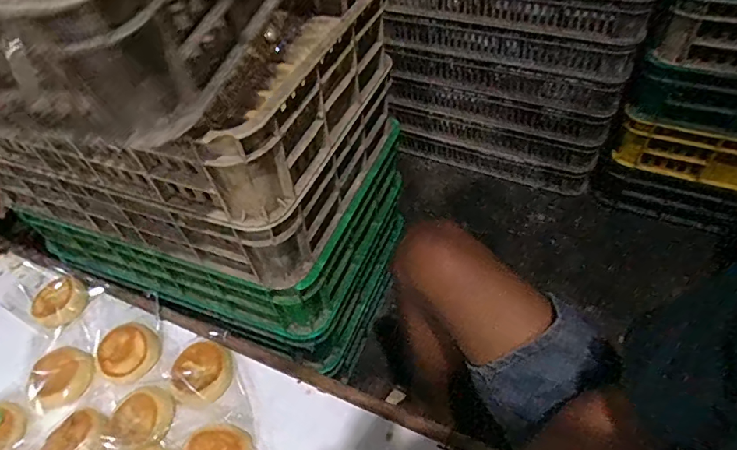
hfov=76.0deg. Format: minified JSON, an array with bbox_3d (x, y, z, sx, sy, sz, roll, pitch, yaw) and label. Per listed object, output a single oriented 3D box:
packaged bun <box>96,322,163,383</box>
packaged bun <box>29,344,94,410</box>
[{"bbox_3d":[-0.391,0.208,0.772,0.095,0.036,0.092,-3,49,3],"label":"packaged bun"},{"bbox_3d":[-0.499,0.246,0.769,0.094,0.025,0.092,-3,49,3],"label":"packaged bun"}]

